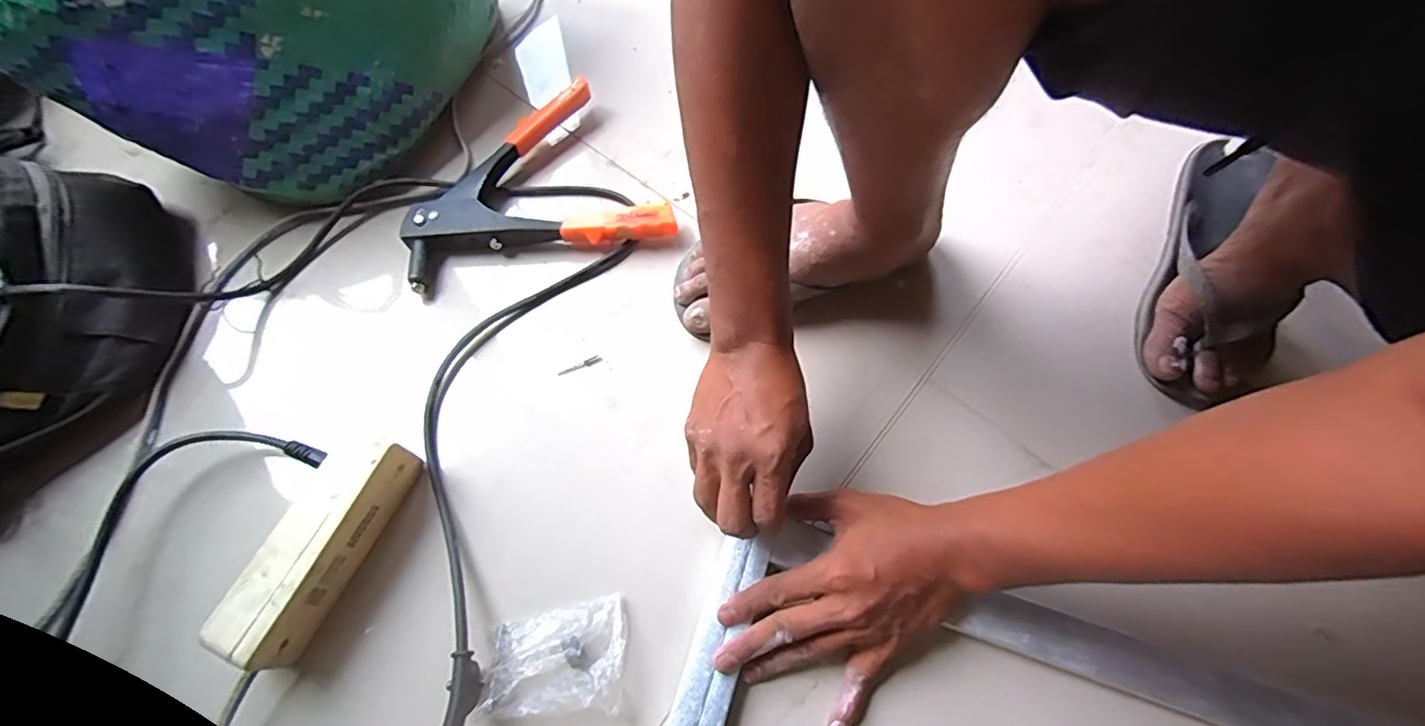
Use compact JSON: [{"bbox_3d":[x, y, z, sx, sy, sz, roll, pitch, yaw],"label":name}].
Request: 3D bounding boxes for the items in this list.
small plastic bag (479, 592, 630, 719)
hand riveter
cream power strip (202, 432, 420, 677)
[{"bbox_3d":[-0.105,0.197,0.409,0.091,0.027,0.068,-2,66,-3],"label":"small plastic bag"},{"bbox_3d":[-0.176,-0.174,0.576,0.231,0.035,0.182,-15,66,-7],"label":"hand riveter"},{"bbox_3d":[-0.271,0.126,0.420,0.041,0.060,0.155,23,67,10],"label":"cream power strip"}]

